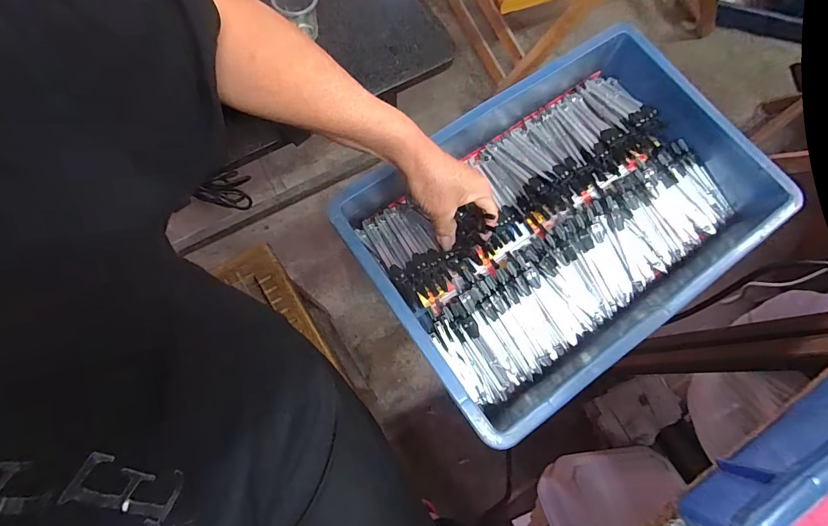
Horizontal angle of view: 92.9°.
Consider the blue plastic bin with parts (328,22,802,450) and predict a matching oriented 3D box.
[{"bbox_3d":[0.162,-0.058,0.446,0.424,0.069,0.299,-34,78,-10],"label":"blue plastic bin with parts"}]

